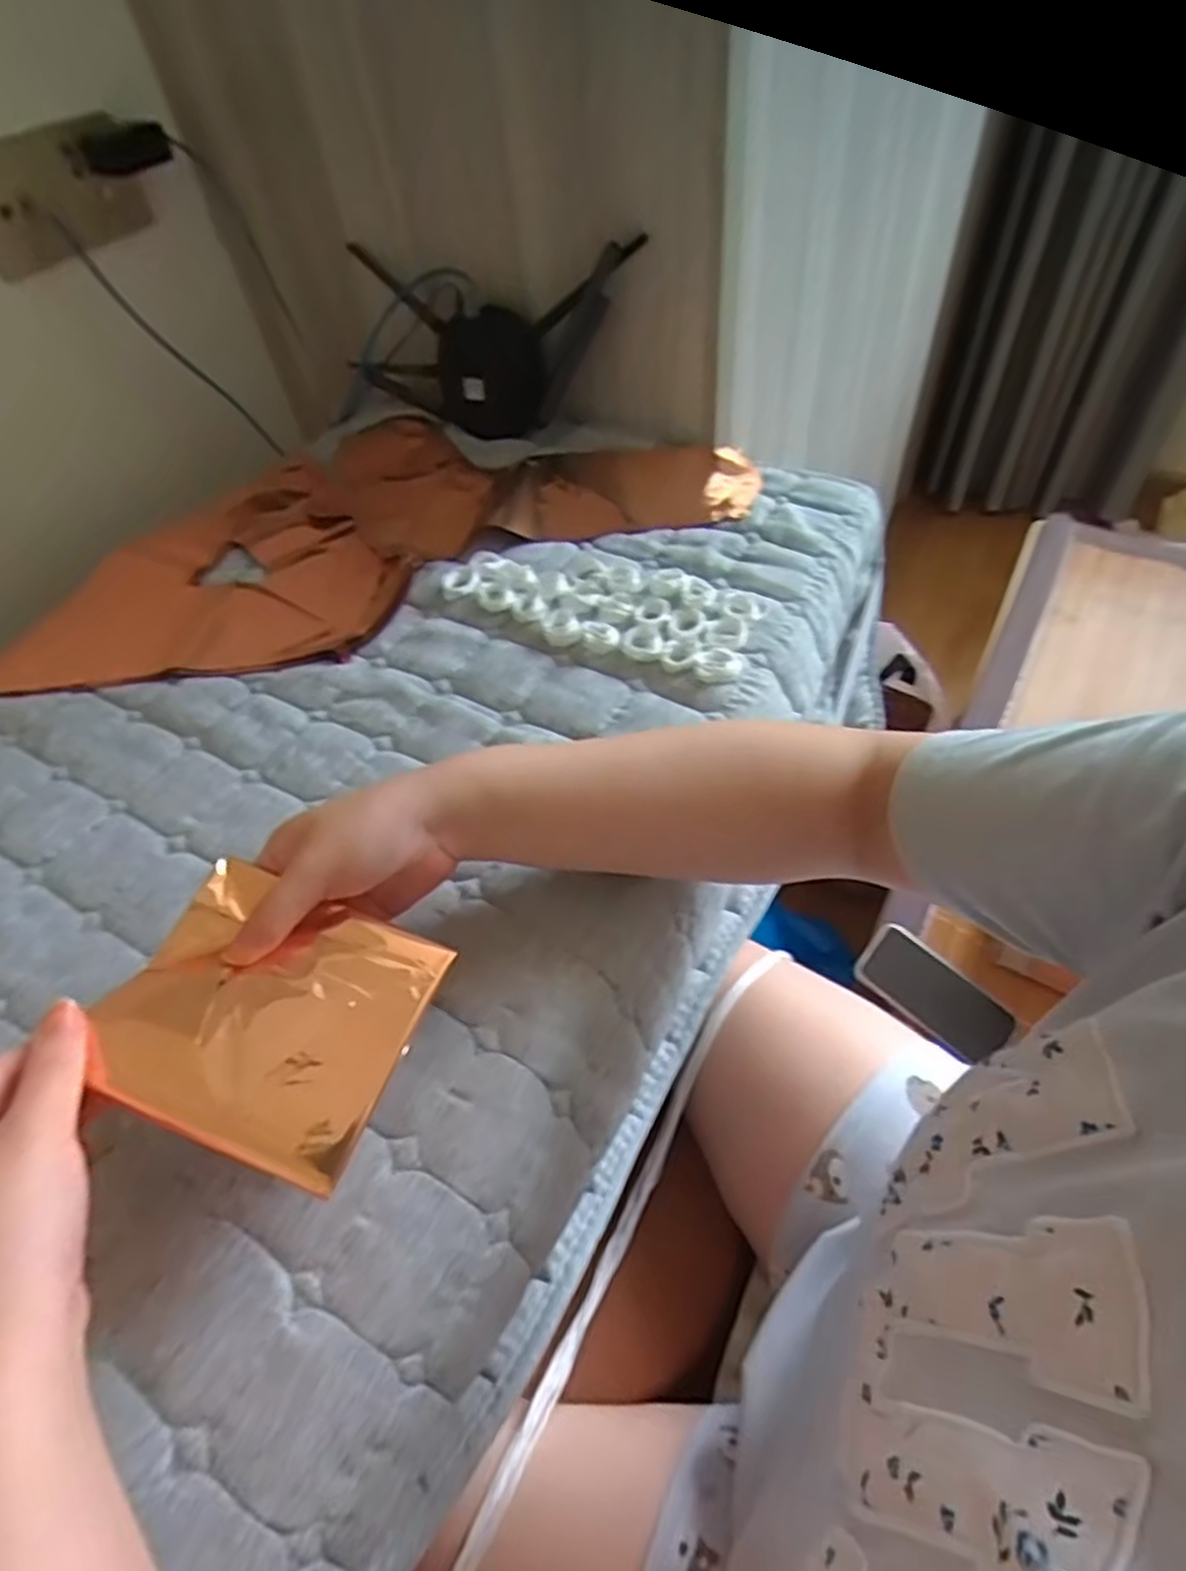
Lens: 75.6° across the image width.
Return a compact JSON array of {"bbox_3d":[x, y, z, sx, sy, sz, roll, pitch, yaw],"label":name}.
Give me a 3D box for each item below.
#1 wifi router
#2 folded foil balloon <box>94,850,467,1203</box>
[{"bbox_3d":[-0.114,-0.431,0.744,0.329,0.157,0.062,19,58,18],"label":"wifi router"},{"bbox_3d":[-0.152,0.105,0.361,0.128,0.016,0.118,26,57,0],"label":"folded foil balloon"}]

